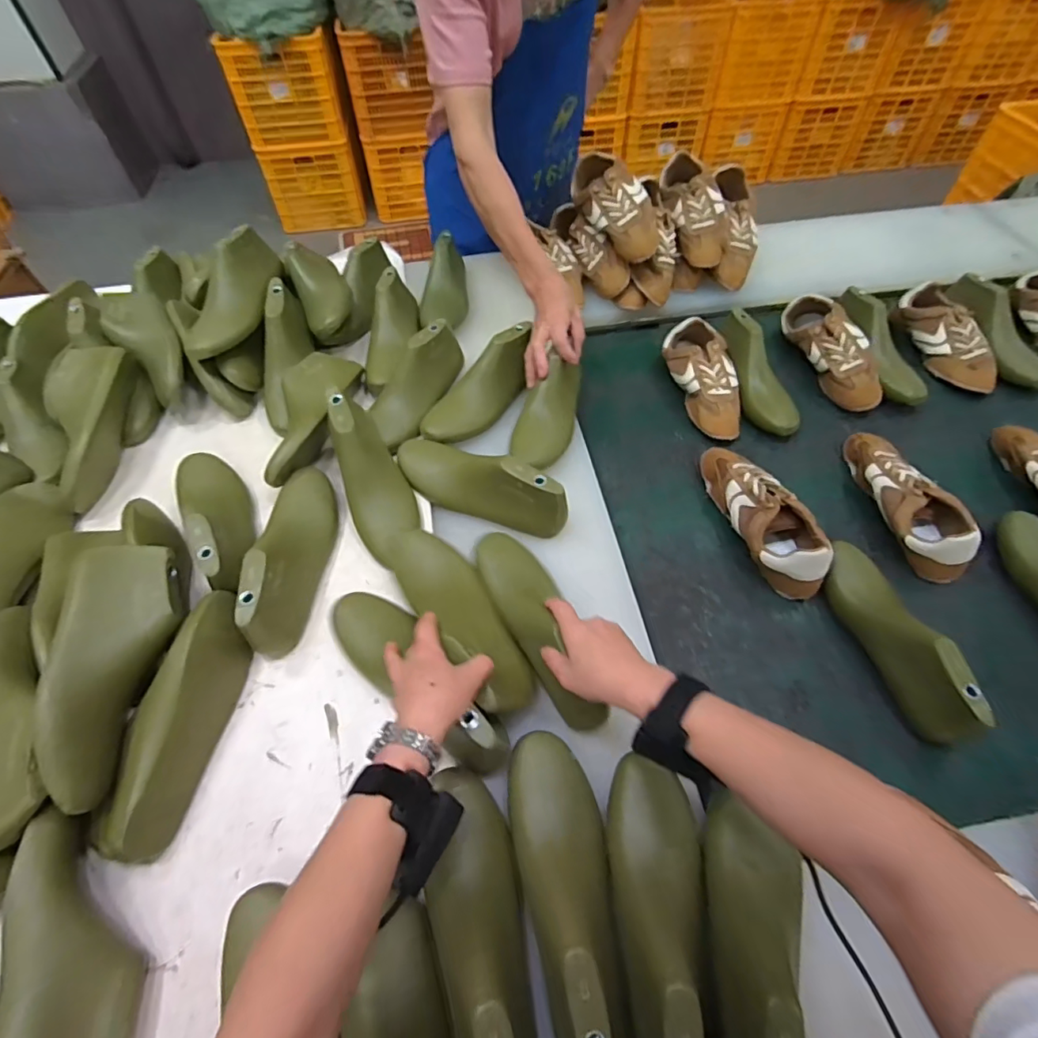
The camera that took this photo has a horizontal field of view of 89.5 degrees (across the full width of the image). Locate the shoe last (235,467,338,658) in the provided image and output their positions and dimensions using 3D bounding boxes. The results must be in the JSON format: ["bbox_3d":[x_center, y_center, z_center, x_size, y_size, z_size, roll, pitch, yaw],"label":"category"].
[{"bbox_3d":[-0.274,0.031,0.630,0.081,0.077,0.261,-1,56,1],"label":"shoe last"}]

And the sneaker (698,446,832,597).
[{"bbox_3d":[0.323,-0.012,0.707,0.093,0.069,0.245,-21,58,-12],"label":"sneaker"}]

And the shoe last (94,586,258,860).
[{"bbox_3d":[-0.344,0.203,0.535,0.066,0.081,0.246,11,57,9],"label":"shoe last"}]

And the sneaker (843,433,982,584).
[{"bbox_3d":[0.531,-0.030,0.726,0.086,0.066,0.245,-11,56,-5],"label":"sneaker"}]

